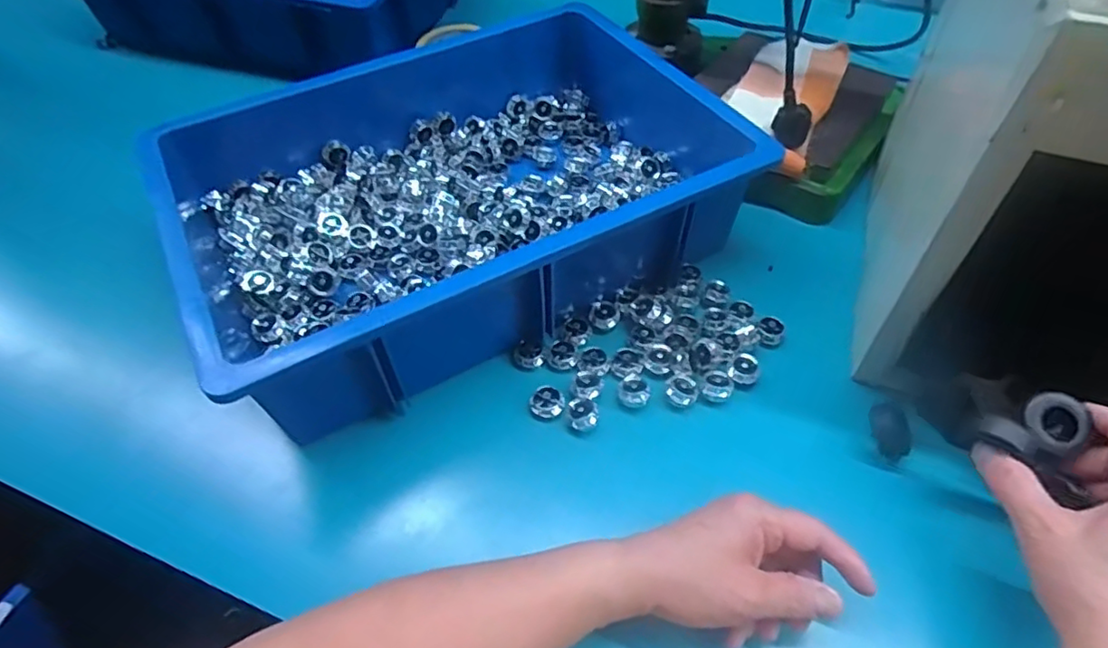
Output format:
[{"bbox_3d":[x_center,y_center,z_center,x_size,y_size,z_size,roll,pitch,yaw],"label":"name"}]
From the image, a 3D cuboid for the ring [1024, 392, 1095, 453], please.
[{"bbox_3d":[0.293,0.057,0.355,0.032,0.011,0.033,13,95,20],"label":"ring"}]

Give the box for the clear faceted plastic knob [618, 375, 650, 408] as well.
[{"bbox_3d":[0.060,0.049,0.452,0.023,0.009,0.026,33,62,24],"label":"clear faceted plastic knob"}]

